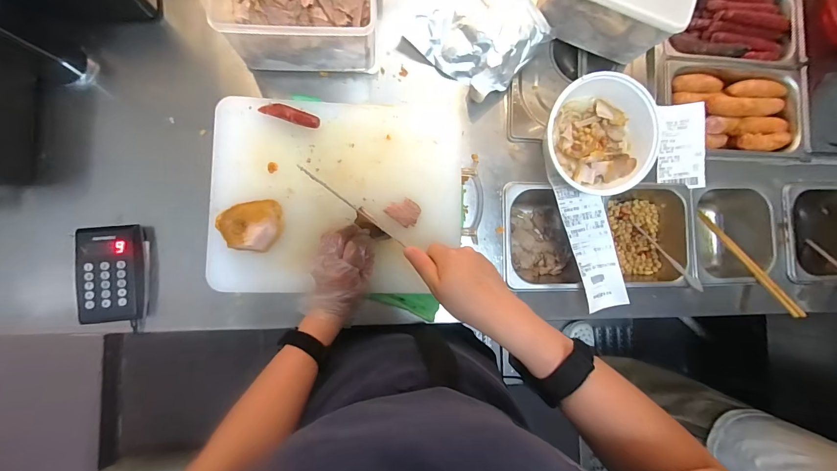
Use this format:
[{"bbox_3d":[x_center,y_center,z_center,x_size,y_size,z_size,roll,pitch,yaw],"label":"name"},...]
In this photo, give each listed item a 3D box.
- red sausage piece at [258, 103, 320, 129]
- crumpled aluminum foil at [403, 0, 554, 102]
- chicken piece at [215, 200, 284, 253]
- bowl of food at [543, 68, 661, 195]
[{"bbox_3d":[-0.182,-0.171,0.496,0.082,0.019,0.020,20,84,-6],"label":"red sausage piece"},{"bbox_3d":[0.086,-0.331,0.543,0.200,0.059,0.169,43,82,-3],"label":"crumpled aluminum foil"},{"bbox_3d":[-0.227,-0.013,0.479,0.079,0.036,0.066,3,86,-8],"label":"chicken piece"},{"bbox_3d":[0.258,-0.141,0.527,0.152,0.100,0.157,0,87,-8],"label":"bowl of food"}]

